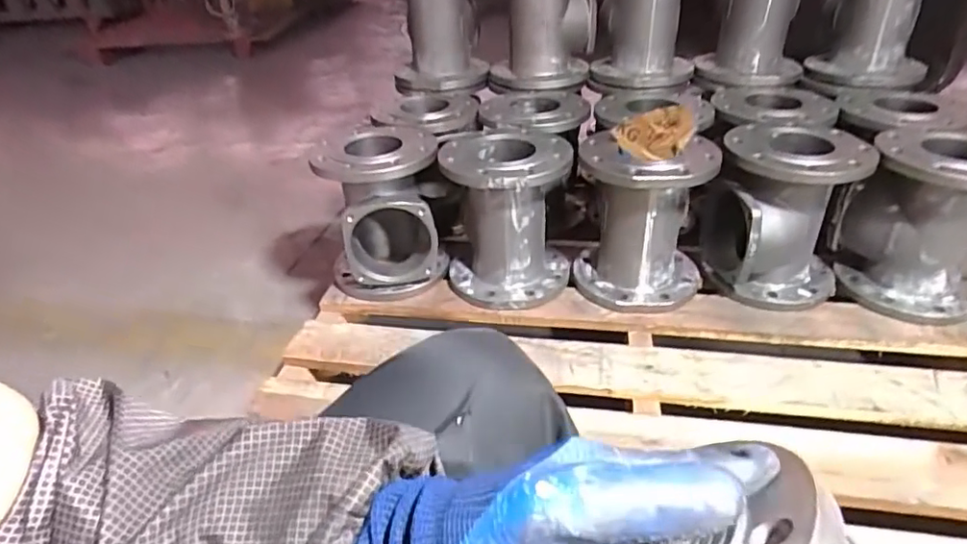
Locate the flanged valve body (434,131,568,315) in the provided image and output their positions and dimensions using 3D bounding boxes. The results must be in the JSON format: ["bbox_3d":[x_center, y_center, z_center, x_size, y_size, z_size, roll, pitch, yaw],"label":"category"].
[{"bbox_3d":[0.041,-0.084,0.995,0.202,0.253,0.177,-3,34,1],"label":"flanged valve body"}]

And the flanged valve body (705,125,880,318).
[{"bbox_3d":[0.475,-0.080,0.942,0.206,0.251,0.181,15,38,25],"label":"flanged valve body"}]

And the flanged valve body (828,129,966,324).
[{"bbox_3d":[0.673,-0.068,0.905,0.163,0.259,0.181,-7,34,-5],"label":"flanged valve body"}]

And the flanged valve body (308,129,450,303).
[{"bbox_3d":[-0.179,-0.105,1.045,0.192,0.253,0.185,-2,34,3],"label":"flanged valve body"}]

